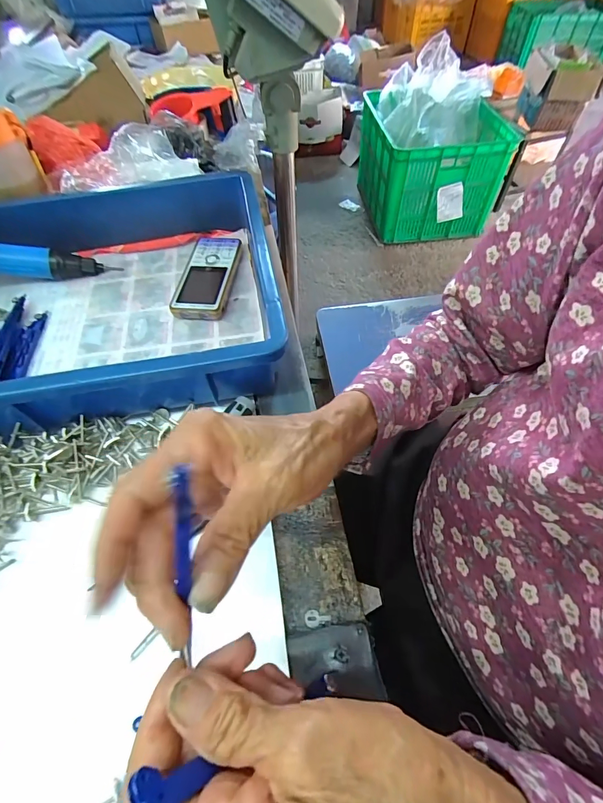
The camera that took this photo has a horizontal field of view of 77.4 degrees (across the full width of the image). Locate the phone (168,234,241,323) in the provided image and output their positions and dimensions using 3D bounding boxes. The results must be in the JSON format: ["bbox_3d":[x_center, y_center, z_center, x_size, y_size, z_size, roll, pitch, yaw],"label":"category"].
[{"bbox_3d":[-0.106,-0.142,0.429,0.055,0.020,0.126,3,55,5],"label":"phone"}]

